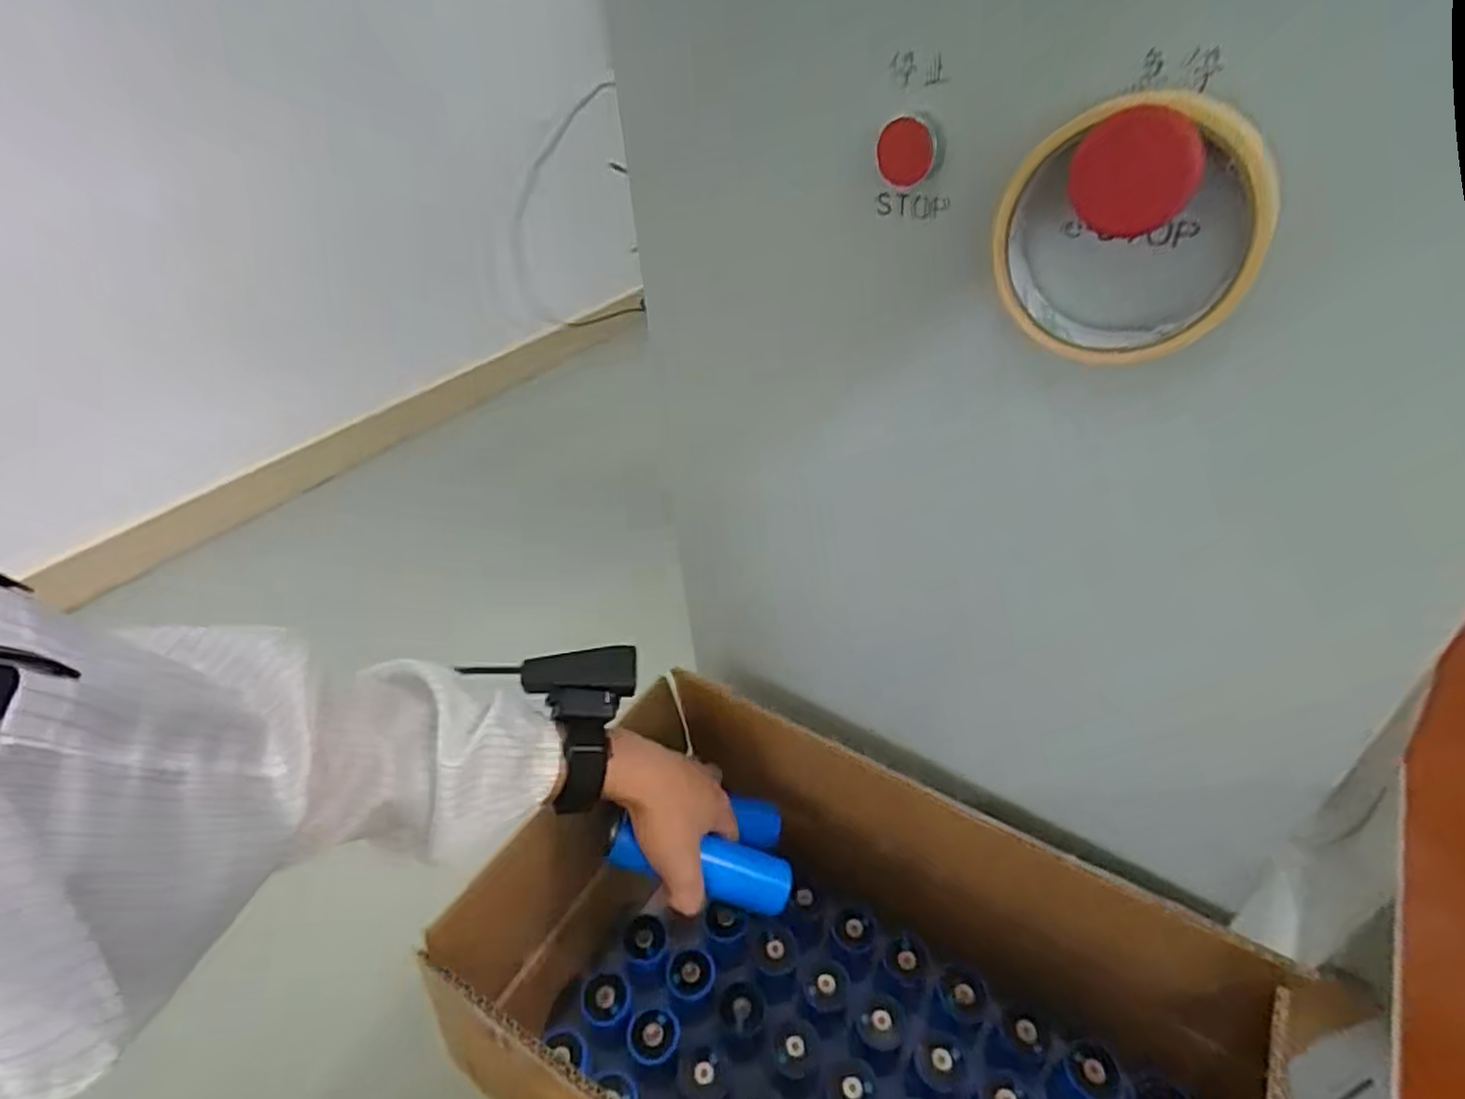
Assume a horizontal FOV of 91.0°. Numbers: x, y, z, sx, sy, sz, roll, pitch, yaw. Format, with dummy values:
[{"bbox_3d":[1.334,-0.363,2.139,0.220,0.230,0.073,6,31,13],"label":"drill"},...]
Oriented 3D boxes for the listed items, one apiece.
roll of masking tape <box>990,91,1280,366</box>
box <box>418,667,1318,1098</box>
[{"bbox_3d":[0.141,-0.111,0.259,0.085,0.092,0.033,20,45,29],"label":"roll of masking tape"},{"bbox_3d":[0.081,0.328,0.462,0.470,0.233,0.293,17,44,26],"label":"box"}]

